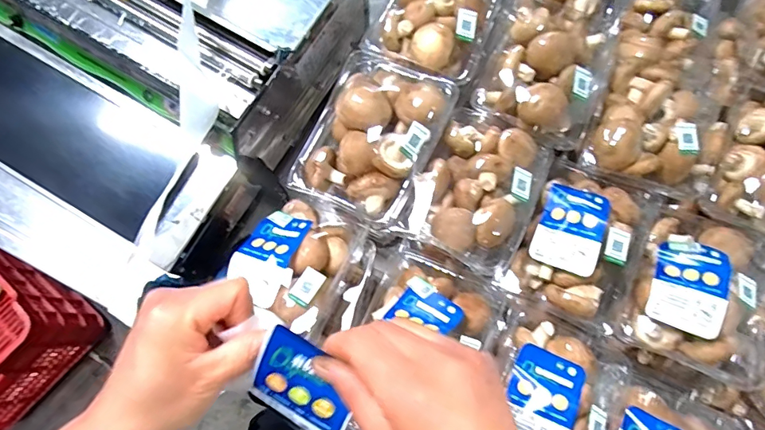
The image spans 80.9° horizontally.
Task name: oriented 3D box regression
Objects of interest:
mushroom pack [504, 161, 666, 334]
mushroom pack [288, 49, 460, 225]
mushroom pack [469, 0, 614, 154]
[{"bbox_3d":[0.208,0.024,0.474,0.122,0.060,0.164,25,78,5],"label":"mushroom pack"},{"bbox_3d":[-0.008,-0.088,0.476,0.128,0.060,0.176,27,78,6],"label":"mushroom pack"},{"bbox_3d":[0.181,-0.163,0.501,0.126,0.057,0.156,22,78,5],"label":"mushroom pack"}]

